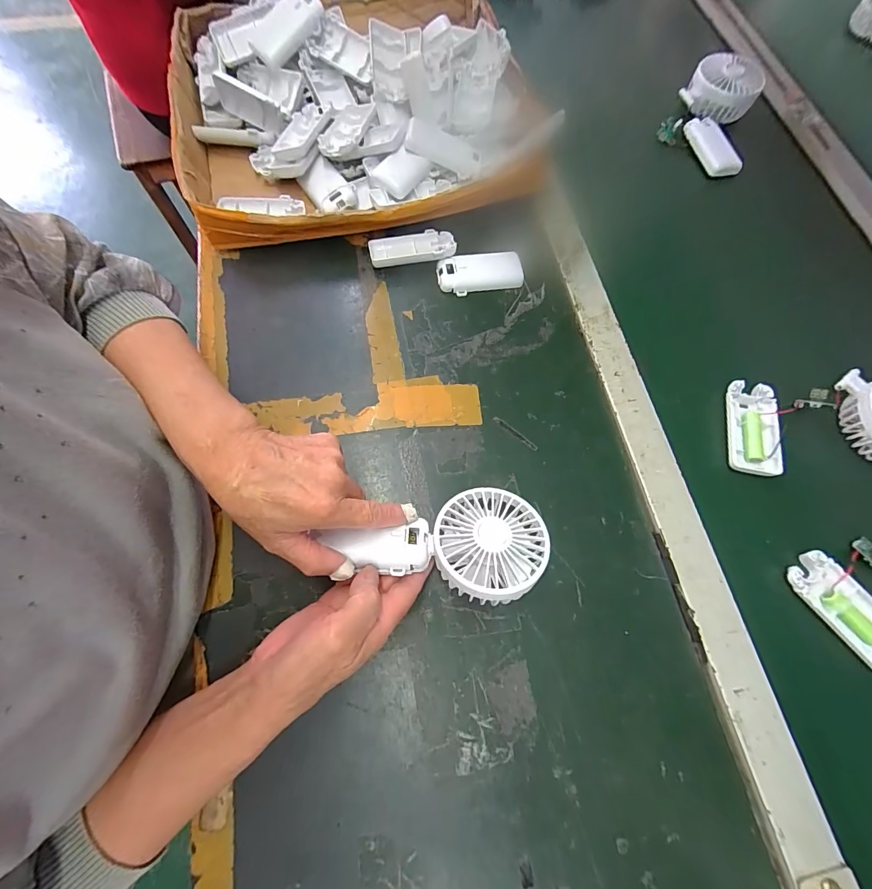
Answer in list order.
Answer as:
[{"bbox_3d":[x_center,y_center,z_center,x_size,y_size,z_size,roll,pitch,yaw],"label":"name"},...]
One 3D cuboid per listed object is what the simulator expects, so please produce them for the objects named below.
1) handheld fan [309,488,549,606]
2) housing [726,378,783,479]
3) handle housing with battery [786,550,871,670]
[{"bbox_3d":[0.003,0.077,0.306,0.162,0.034,0.083,-3,70,-2],"label":"handheld fan"},{"bbox_3d":[0.314,-0.016,0.392,0.045,0.012,0.094,11,70,3],"label":"housing"},{"bbox_3d":[0.347,0.138,0.333,0.047,0.009,0.095,-36,75,-13],"label":"handle housing with battery"}]

